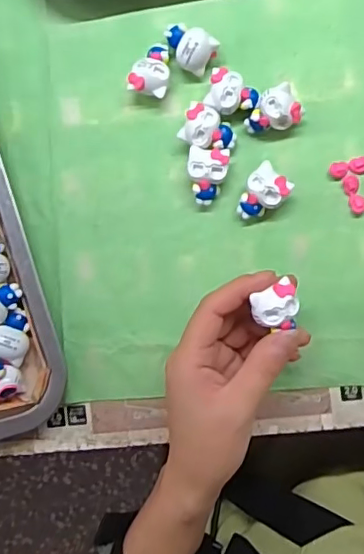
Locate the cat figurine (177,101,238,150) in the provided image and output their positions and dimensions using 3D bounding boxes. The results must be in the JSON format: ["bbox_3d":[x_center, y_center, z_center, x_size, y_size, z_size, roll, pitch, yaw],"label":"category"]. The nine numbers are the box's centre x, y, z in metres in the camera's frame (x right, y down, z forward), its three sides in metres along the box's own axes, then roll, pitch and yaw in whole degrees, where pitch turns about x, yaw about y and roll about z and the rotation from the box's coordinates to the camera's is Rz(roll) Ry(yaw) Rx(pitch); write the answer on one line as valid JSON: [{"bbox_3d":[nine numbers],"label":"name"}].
[{"bbox_3d":[0.017,-0.091,0.358,0.033,0.018,0.025,27,93,6],"label":"cat figurine"}]

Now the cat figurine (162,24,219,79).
[{"bbox_3d":[0.004,-0.144,0.360,0.034,0.024,0.022,30,93,6],"label":"cat figurine"}]

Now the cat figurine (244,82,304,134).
[{"bbox_3d":[0.056,-0.100,0.351,0.031,0.022,0.024,-33,87,5],"label":"cat figurine"}]

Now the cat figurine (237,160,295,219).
[{"bbox_3d":[0.049,-0.051,0.353,0.024,0.019,0.034,43,94,5],"label":"cat figurine"}]

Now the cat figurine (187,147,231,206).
[{"bbox_3d":[0.016,-0.063,0.358,0.025,0.019,0.034,6,91,6],"label":"cat figurine"}]

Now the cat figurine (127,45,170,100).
[{"bbox_3d":[-0.019,-0.131,0.363,0.024,0.019,0.032,14,92,6],"label":"cat figurine"}]

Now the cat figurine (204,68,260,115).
[{"bbox_3d":[0.032,-0.113,0.356,0.031,0.019,0.027,13,92,6],"label":"cat figurine"}]

